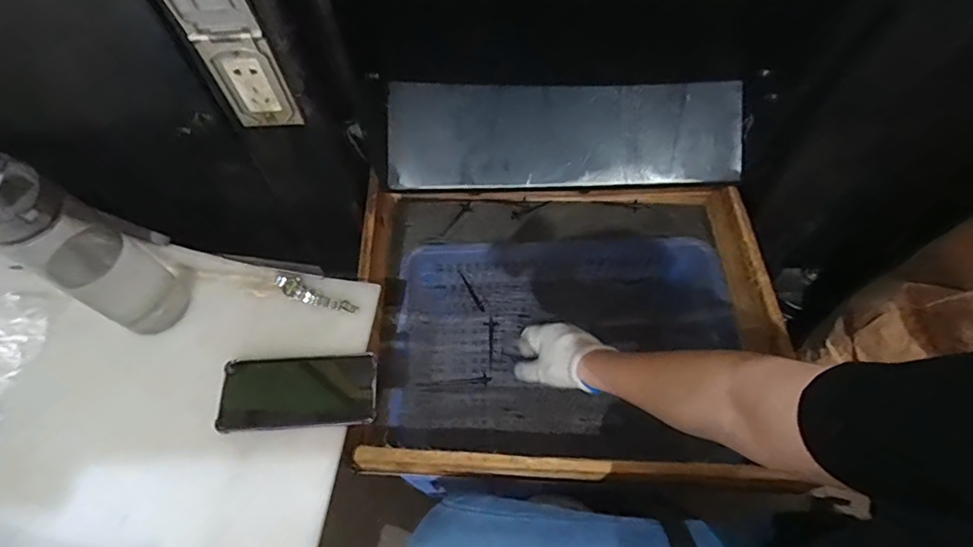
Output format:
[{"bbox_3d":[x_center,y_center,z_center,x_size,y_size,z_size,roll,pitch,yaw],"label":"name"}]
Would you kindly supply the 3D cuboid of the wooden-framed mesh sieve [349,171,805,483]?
[{"bbox_3d":[0.099,0.063,0.717,0.511,0.128,0.415,0,61,1],"label":"wooden-framed mesh sieve"}]

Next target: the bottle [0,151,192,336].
[{"bbox_3d":[-0.373,-0.018,0.488,0.064,0.223,0.071,30,66,16],"label":"bottle"}]

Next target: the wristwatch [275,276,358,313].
[{"bbox_3d":[-0.194,0.026,0.593,0.097,0.017,0.023,21,63,12],"label":"wristwatch"}]

